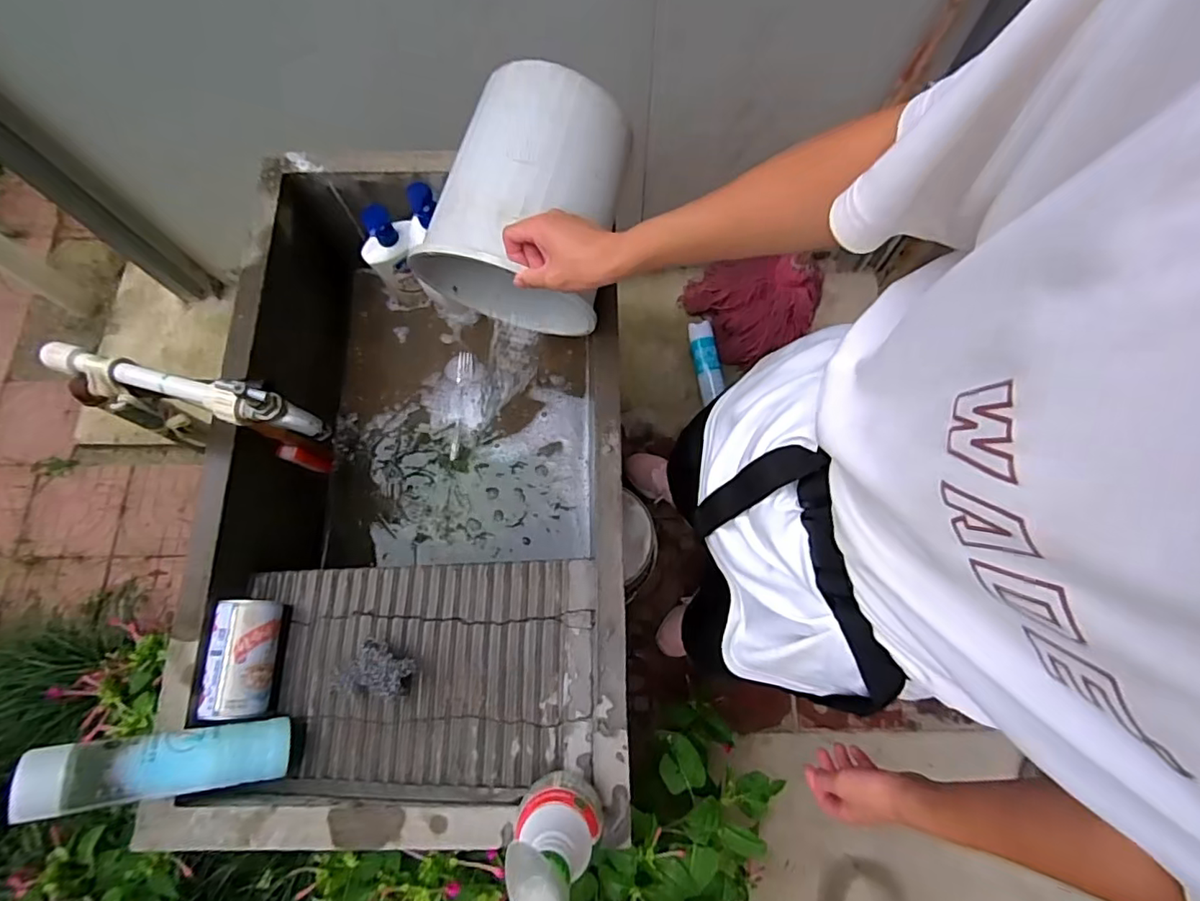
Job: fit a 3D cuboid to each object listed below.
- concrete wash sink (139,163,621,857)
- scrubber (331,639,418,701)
[{"bbox_3d":[-0.225,0.024,0.786,0.488,0.221,0.817,-3,72,0],"label":"concrete wash sink"},{"bbox_3d":[-0.245,0.237,0.626,0.098,0.048,0.059,8,73,4],"label":"scrubber"}]

